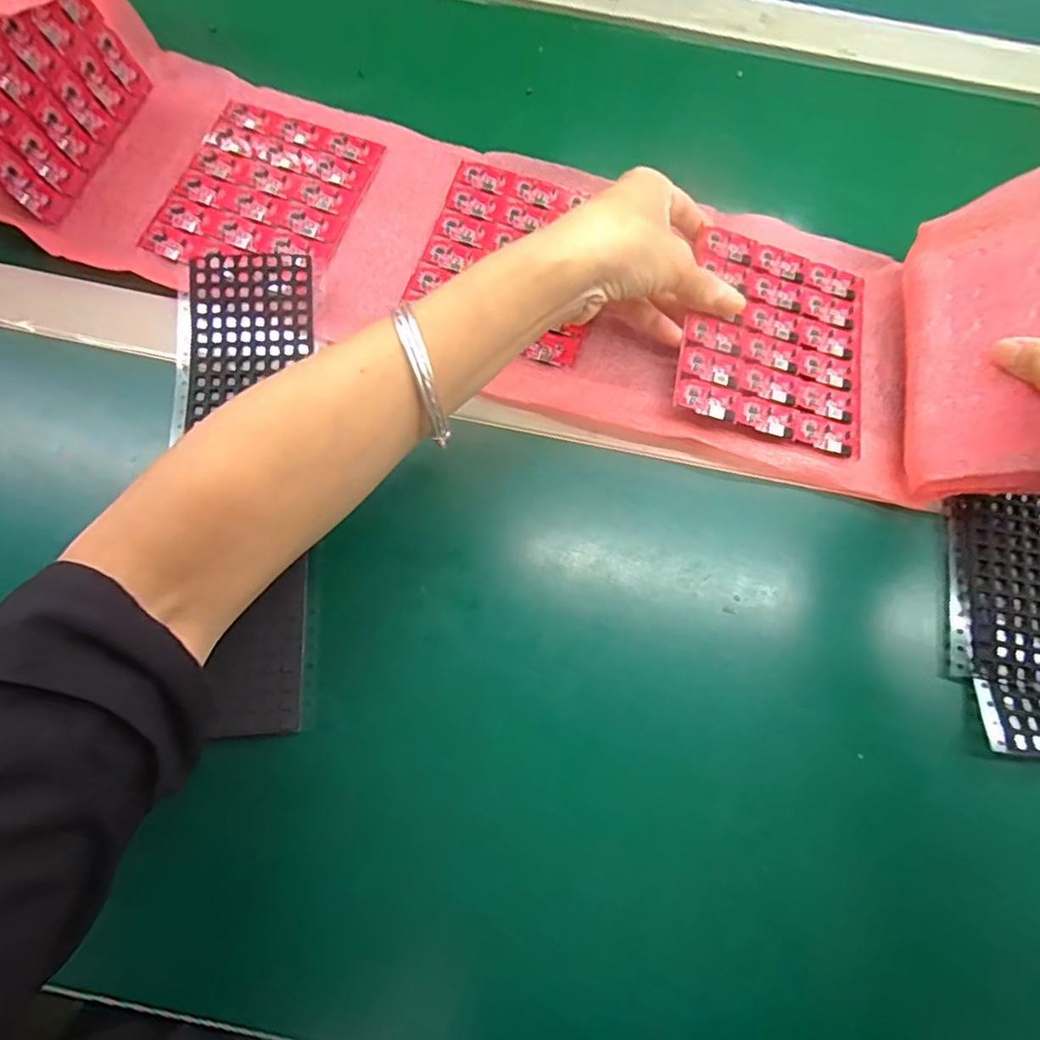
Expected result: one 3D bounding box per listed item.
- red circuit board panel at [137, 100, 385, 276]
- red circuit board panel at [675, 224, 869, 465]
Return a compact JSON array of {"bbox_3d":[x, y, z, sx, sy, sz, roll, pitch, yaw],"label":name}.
[{"bbox_3d":[-0.163,-0.209,0.373,0.112,0.005,0.121,17,73,3],"label":"red circuit board panel"},{"bbox_3d":[0.152,-0.108,0.346,0.107,0.013,0.127,13,73,2],"label":"red circuit board panel"}]

